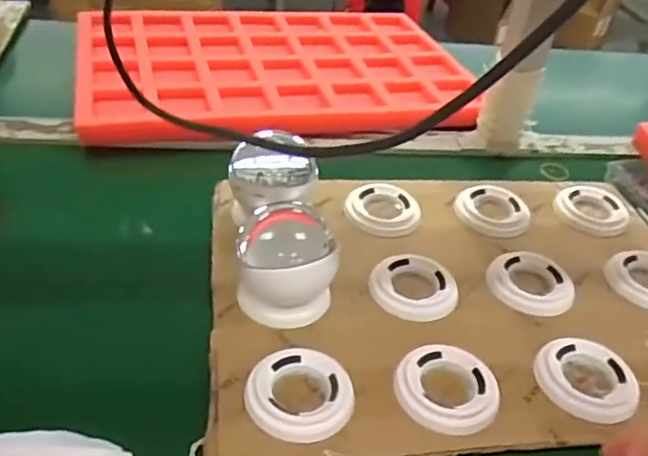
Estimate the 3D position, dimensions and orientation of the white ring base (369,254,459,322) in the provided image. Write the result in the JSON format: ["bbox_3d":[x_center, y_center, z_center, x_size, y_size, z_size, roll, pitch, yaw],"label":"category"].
[{"bbox_3d":[0.073,0.049,0.514,0.069,0.010,0.069,5,38,-4],"label":"white ring base"}]

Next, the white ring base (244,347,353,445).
[{"bbox_3d":[-0.016,0.112,0.422,0.071,0.014,0.066,5,38,-4],"label":"white ring base"}]

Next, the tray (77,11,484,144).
[{"bbox_3d":[-0.058,-0.206,0.817,0.488,0.030,0.347,-6,40,-17],"label":"tray"}]

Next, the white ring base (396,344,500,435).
[{"bbox_3d":[0.086,0.111,0.437,0.070,0.012,0.069,24,41,20],"label":"white ring base"}]

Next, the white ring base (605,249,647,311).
[{"bbox_3d":[0.289,0.046,0.551,0.068,0.013,0.072,5,38,-4],"label":"white ring base"}]

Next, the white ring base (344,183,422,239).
[{"bbox_3d":[0.058,-0.019,0.597,0.070,0.013,0.071,5,38,-4],"label":"white ring base"}]

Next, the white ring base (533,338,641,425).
[{"bbox_3d":[0.191,0.110,0.456,0.070,0.012,0.065,0,38,-10],"label":"white ring base"}]

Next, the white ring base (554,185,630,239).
[{"bbox_3d":[0.273,-0.020,0.633,0.075,0.010,0.068,-28,50,-37],"label":"white ring base"}]

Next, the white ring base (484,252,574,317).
[{"bbox_3d":[0.176,0.047,0.532,0.068,0.014,0.066,5,38,-4],"label":"white ring base"}]

